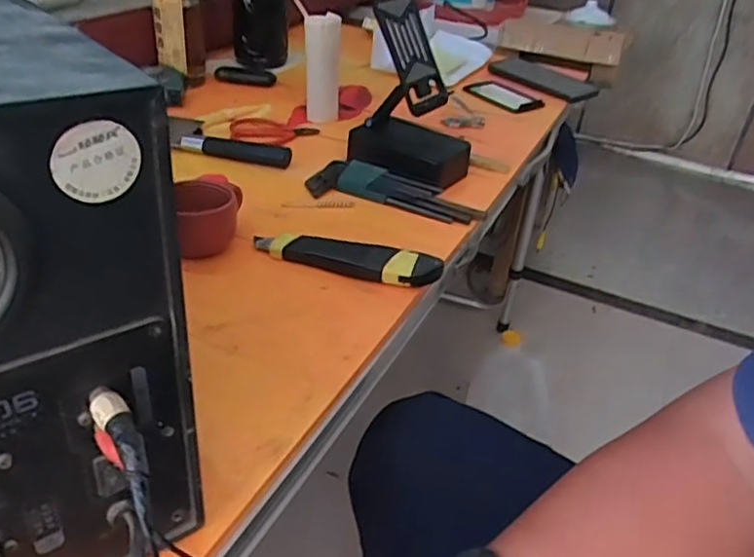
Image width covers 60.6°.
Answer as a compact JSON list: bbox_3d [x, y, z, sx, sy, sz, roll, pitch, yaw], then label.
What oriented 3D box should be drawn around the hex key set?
[{"bbox_3d":[0.018,-0.087,0.656,0.179,0.032,0.053,13,34,9],"label":"hex key set"}]

